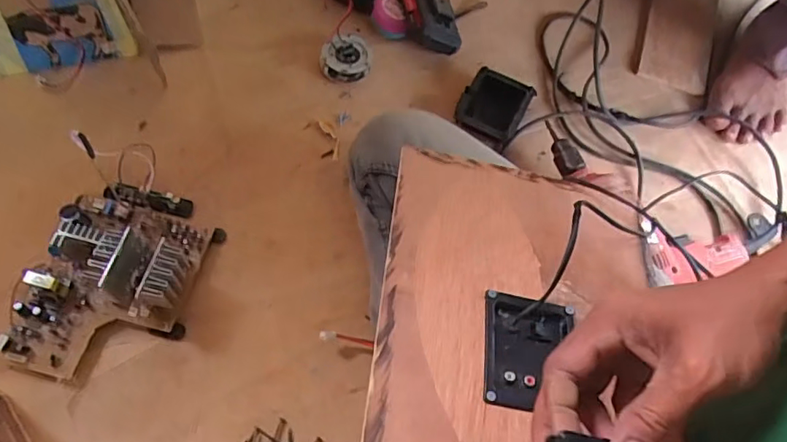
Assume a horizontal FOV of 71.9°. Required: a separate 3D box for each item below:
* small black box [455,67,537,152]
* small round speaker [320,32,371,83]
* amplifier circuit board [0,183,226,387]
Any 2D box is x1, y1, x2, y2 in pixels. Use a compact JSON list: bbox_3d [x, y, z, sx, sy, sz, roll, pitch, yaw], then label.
[{"bbox_3d":[0.134,-0.153,0.731,0.084,0.030,0.101,26,65,9],"label":"small black box"},{"bbox_3d":[-0.066,-0.225,0.735,0.065,0.029,0.064,1,64,-3],"label":"small round speaker"},{"bbox_3d":[-0.300,0.052,0.564,0.172,0.077,0.221,15,64,4],"label":"amplifier circuit board"}]

